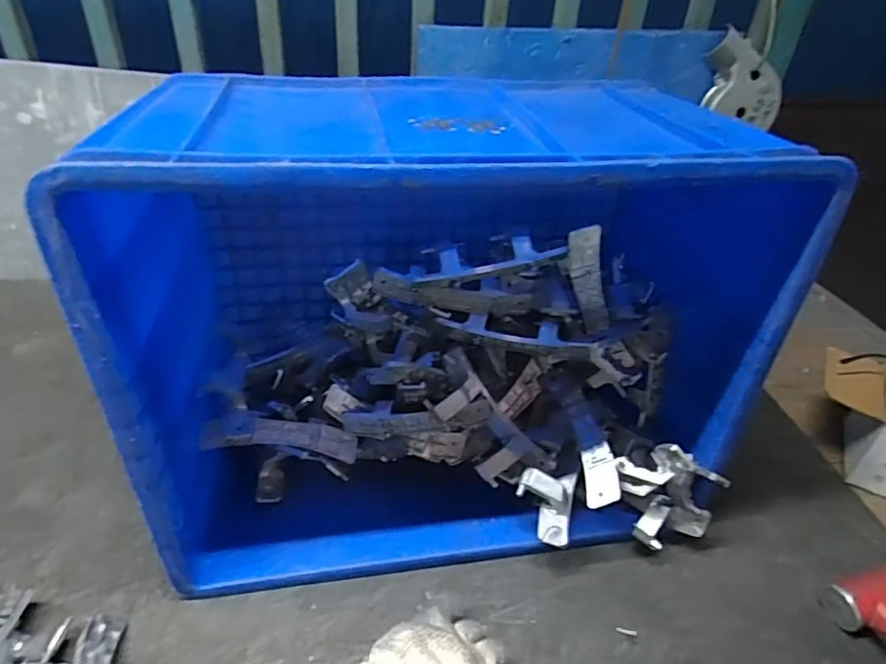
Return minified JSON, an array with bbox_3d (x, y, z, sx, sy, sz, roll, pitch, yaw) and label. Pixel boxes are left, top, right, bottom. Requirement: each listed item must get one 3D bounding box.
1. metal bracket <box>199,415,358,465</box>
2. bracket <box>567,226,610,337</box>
[{"bbox_3d":[-0.164,0.107,0.574,0.150,0.030,0.038,10,32,-18],"label":"metal bracket"},{"bbox_3d":[0.144,-0.050,0.553,0.017,0.105,0.033,-26,23,-36],"label":"bracket"}]

